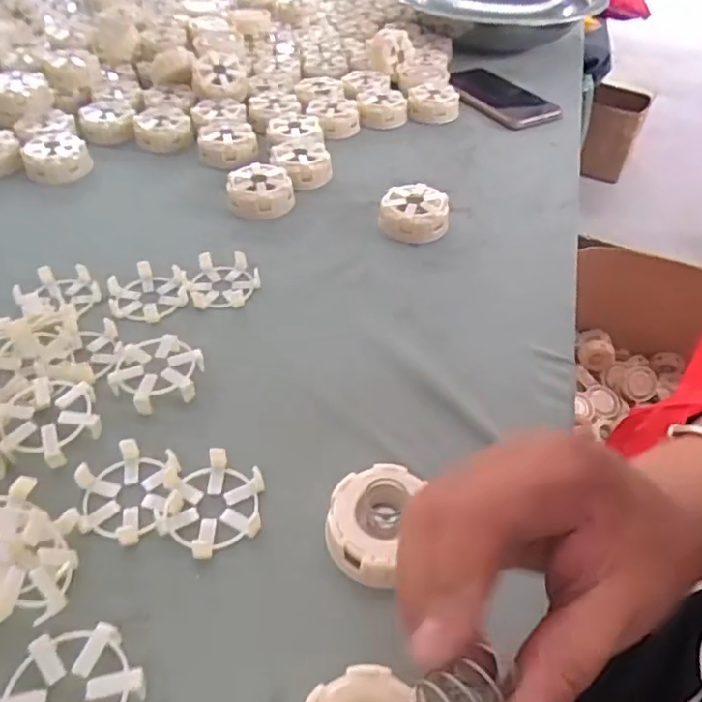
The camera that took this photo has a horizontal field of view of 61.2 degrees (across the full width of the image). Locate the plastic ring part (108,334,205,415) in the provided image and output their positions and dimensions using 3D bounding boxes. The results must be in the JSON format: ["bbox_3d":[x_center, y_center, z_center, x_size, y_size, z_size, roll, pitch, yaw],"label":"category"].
[{"bbox_3d":[-0.129,0.013,0.399,0.056,0.015,0.060,-2,44,-8],"label":"plastic ring part"}]

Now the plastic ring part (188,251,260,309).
[{"bbox_3d":[-0.102,-0.057,0.476,0.055,0.016,0.052,-3,44,-8],"label":"plastic ring part"}]

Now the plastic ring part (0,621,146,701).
[{"bbox_3d":[-0.120,0.150,0.255,0.055,0.015,0.059,3,44,-3],"label":"plastic ring part"}]

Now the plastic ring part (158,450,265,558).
[{"bbox_3d":[-0.077,0.083,0.329,0.054,0.013,0.061,-1,44,-6],"label":"plastic ring part"}]

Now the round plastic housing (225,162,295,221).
[{"bbox_3d":[-0.086,-0.152,0.567,0.060,0.033,0.060,-3,44,-9],"label":"round plastic housing"}]

